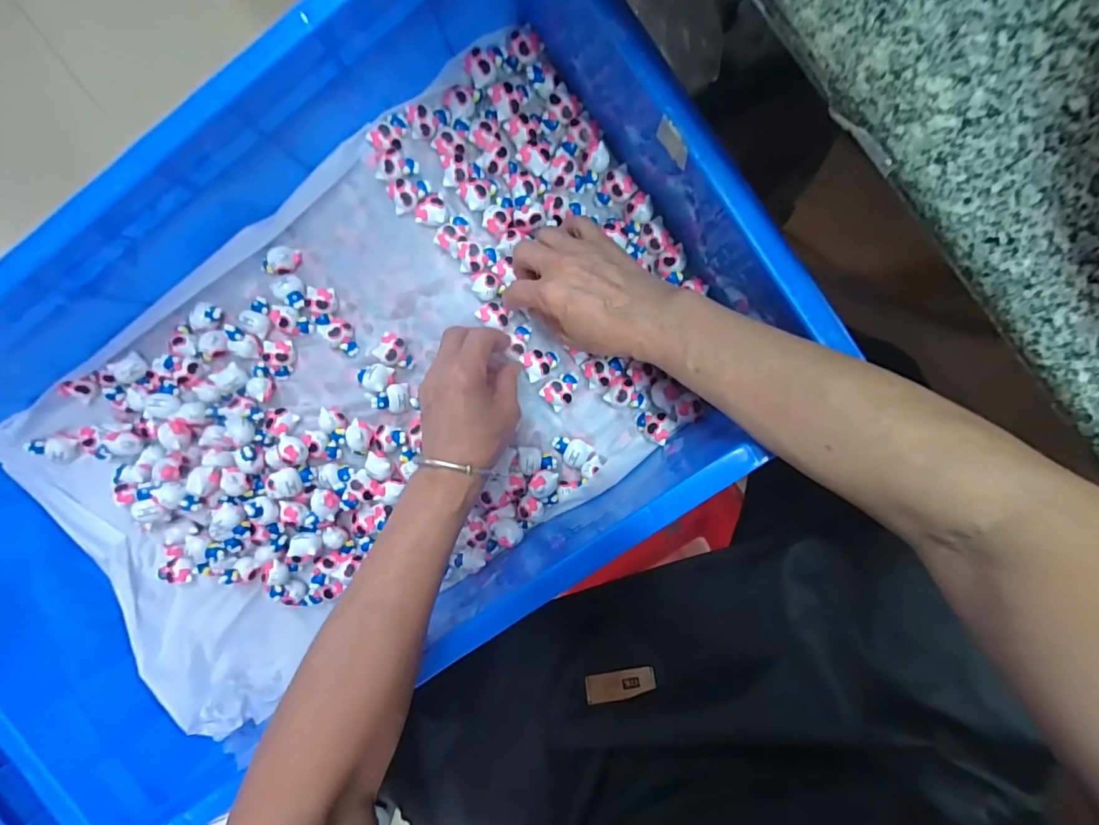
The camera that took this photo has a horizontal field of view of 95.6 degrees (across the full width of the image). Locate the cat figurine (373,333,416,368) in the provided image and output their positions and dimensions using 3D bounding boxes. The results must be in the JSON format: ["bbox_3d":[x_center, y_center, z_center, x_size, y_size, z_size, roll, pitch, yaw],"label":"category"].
[{"bbox_3d":[-0.134,-0.054,0.435,0.030,0.022,0.024,21,97,2],"label":"cat figurine"}]

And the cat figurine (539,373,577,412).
[{"bbox_3d":[0.010,-0.019,0.429,0.031,0.015,0.024,-43,91,7],"label":"cat figurine"}]

